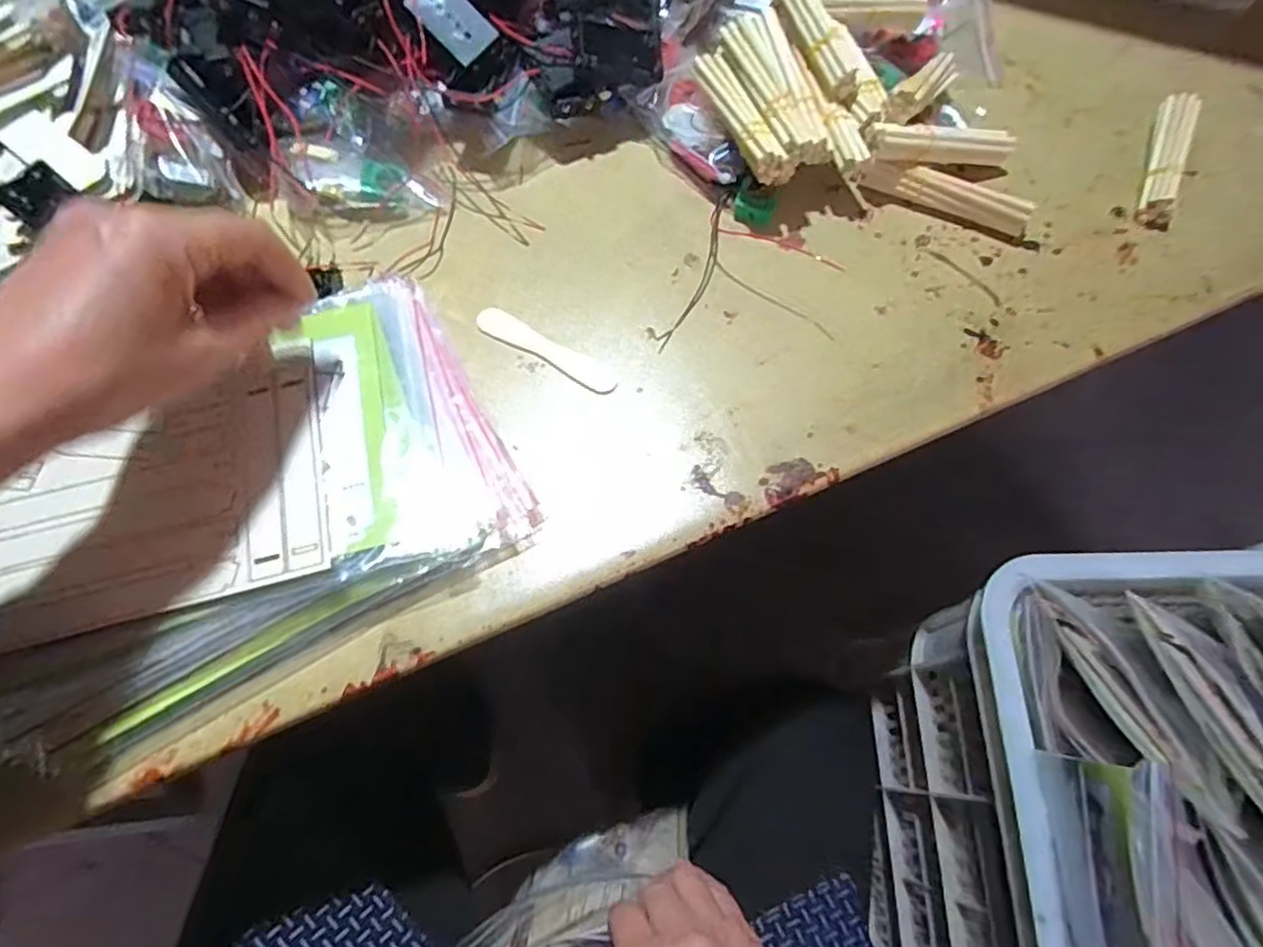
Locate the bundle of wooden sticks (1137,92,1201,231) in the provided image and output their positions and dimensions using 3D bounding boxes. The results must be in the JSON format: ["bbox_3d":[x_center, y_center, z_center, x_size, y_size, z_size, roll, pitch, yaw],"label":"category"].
[{"bbox_3d":[0.348,-0.204,0.429,0.022,0.026,0.104,22,68,9],"label":"bundle of wooden sticks"}]

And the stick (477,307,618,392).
[{"bbox_3d":[-0.049,-0.072,0.379,0.091,0.004,0.017,29,70,12],"label":"stick"}]

